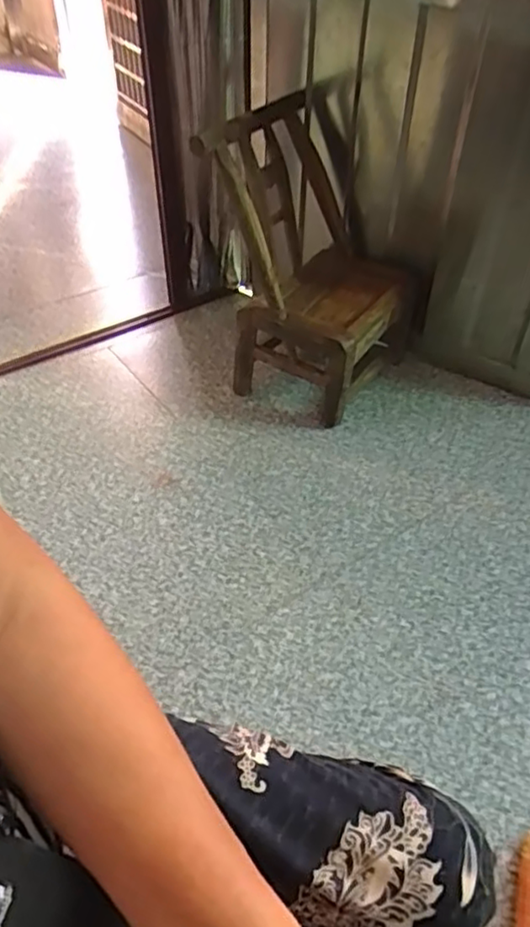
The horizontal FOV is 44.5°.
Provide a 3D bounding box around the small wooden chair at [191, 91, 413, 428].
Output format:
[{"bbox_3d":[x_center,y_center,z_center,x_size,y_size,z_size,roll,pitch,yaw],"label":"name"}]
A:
[{"bbox_3d":[0.104,-0.376,1.276,0.308,0.519,0.364,20,48,19],"label":"small wooden chair"}]

